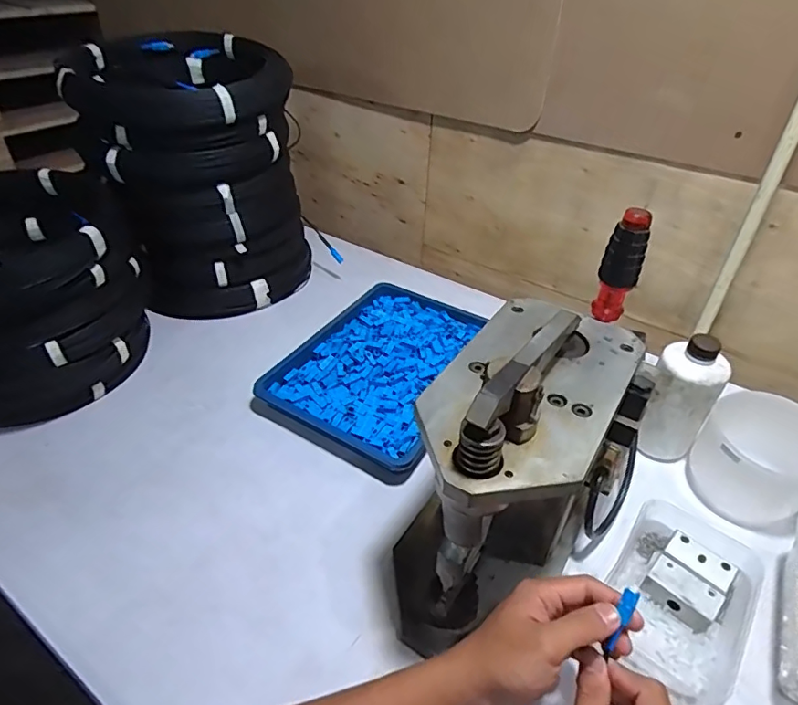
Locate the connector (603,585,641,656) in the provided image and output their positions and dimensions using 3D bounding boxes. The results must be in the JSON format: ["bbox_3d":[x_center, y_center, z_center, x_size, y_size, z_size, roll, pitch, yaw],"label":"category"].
[{"bbox_3d":[0.156,0.191,0.369,0.011,0.057,0.010,23,10,24],"label":"connector"}]

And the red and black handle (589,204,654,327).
[{"bbox_3d":[0.202,-0.076,0.476,0.026,0.104,0.024,-6,40,-10],"label":"red and black handle"}]

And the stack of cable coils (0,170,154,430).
[{"bbox_3d":[-0.479,-0.078,0.672,0.273,0.217,0.274,-24,46,-29],"label":"stack of cable coils"}]

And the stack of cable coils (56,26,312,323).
[{"bbox_3d":[-0.307,-0.273,0.829,0.297,0.334,0.281,-26,47,-30],"label":"stack of cable coils"}]

